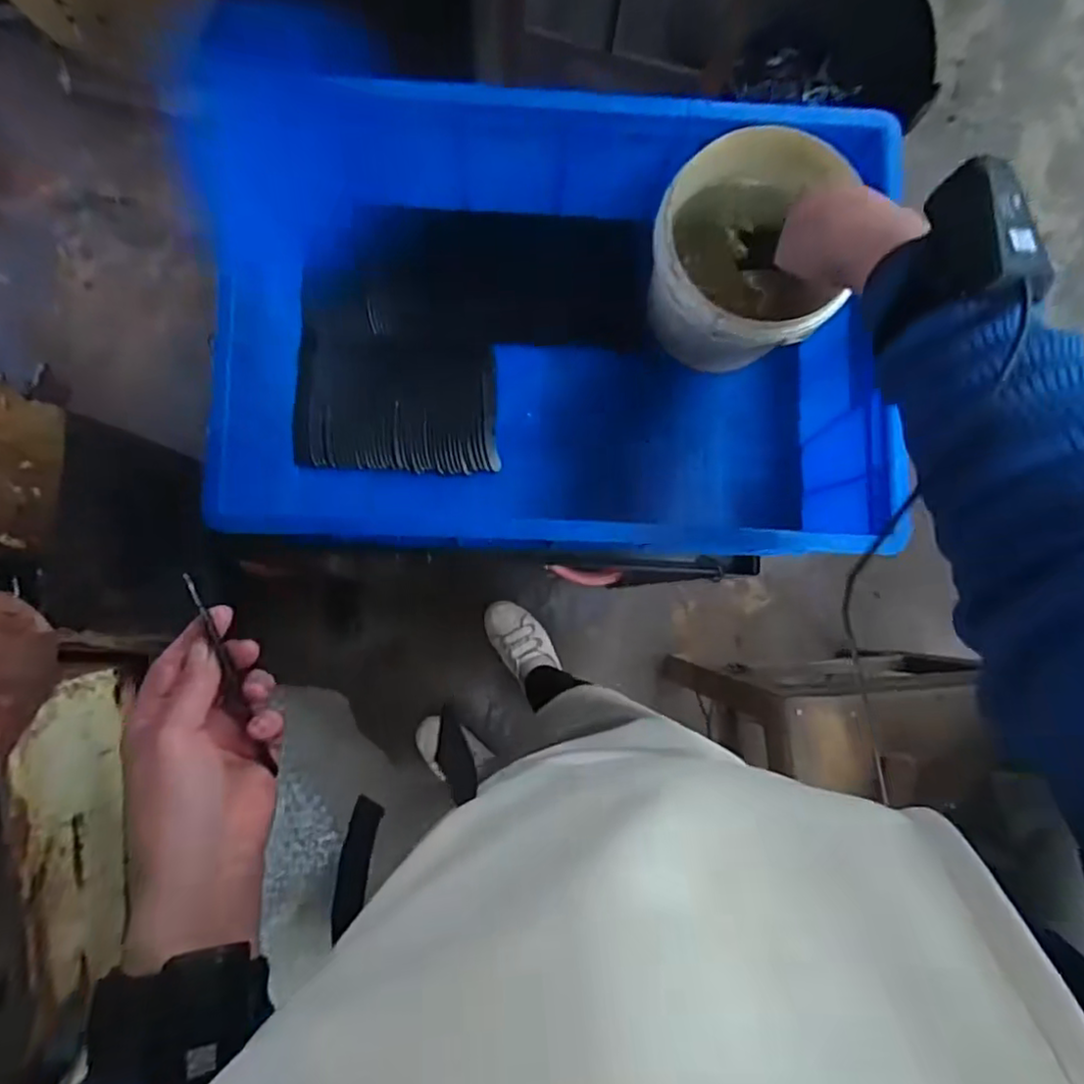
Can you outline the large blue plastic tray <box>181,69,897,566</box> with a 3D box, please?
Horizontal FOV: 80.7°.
[{"bbox_3d":[0.028,-0.184,0.551,0.486,0.150,0.343,5,87,-5],"label":"large blue plastic tray"}]

